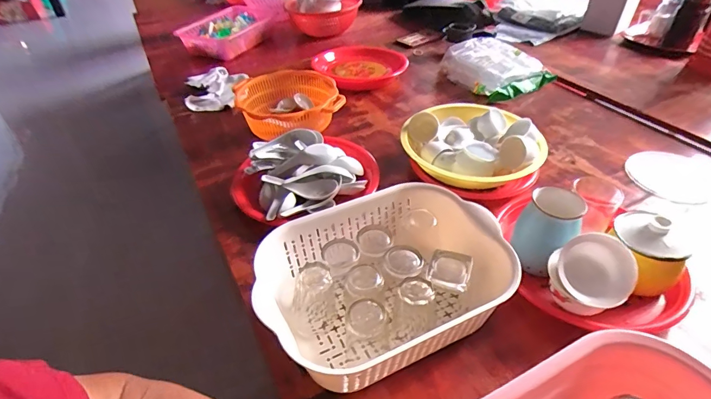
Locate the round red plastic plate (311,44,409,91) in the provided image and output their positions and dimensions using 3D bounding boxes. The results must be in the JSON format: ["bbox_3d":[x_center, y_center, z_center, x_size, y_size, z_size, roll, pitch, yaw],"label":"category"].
[{"bbox_3d":[0.006,-0.382,1.133,0.243,0.050,0.248,-1,41,1],"label":"round red plastic plate"}]

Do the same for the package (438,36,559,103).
[{"bbox_3d":[0.369,-0.351,1.044,0.214,0.072,0.224,-18,43,-18],"label":"package"}]

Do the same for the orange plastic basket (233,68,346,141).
[{"bbox_3d":[-0.155,-0.216,0.922,0.226,0.083,0.220,-12,42,-11],"label":"orange plastic basket"}]

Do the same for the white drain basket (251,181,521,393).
[{"bbox_3d":[0.036,0.108,0.504,0.299,0.105,0.220,-19,42,-18],"label":"white drain basket"}]

